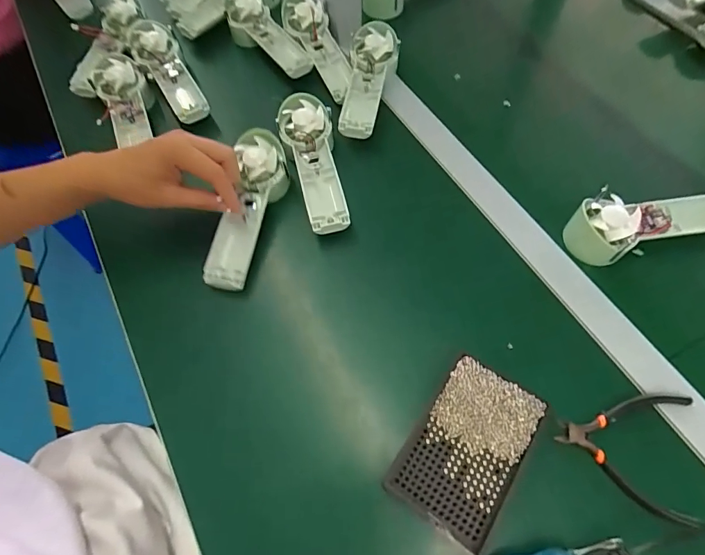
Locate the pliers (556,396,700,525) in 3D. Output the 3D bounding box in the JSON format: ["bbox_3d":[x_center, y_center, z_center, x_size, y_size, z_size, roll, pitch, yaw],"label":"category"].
[{"bbox_3d":[0.231,0.139,0.348,0.103,0.015,0.100,15,66,10],"label":"pliers"}]

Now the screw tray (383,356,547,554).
[{"bbox_3d":[0.097,0.141,0.341,0.083,0.017,0.129,31,69,16],"label":"screw tray"}]

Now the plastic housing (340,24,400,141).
[{"bbox_3d":[0.017,-0.253,0.531,0.062,0.037,0.177,10,73,16],"label":"plastic housing"}]

